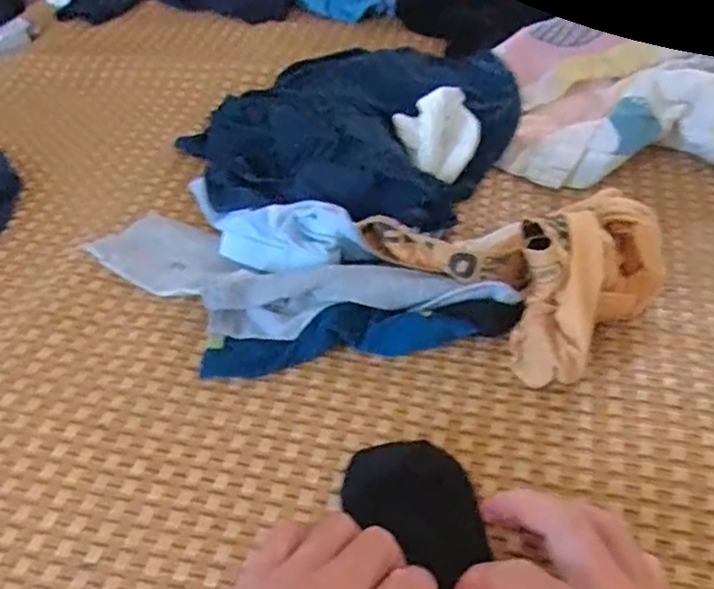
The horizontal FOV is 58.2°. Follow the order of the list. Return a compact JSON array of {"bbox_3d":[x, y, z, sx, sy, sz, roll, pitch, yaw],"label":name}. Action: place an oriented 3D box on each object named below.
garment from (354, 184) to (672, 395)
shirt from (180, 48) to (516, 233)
[{"bbox_3d":[0.133,-0.041,0.496,0.183,0.079,0.178,34,57,30],"label":"garment"},{"bbox_3d":[-0.007,-0.171,0.645,0.290,0.046,0.308,-1,47,1],"label":"shirt"}]

